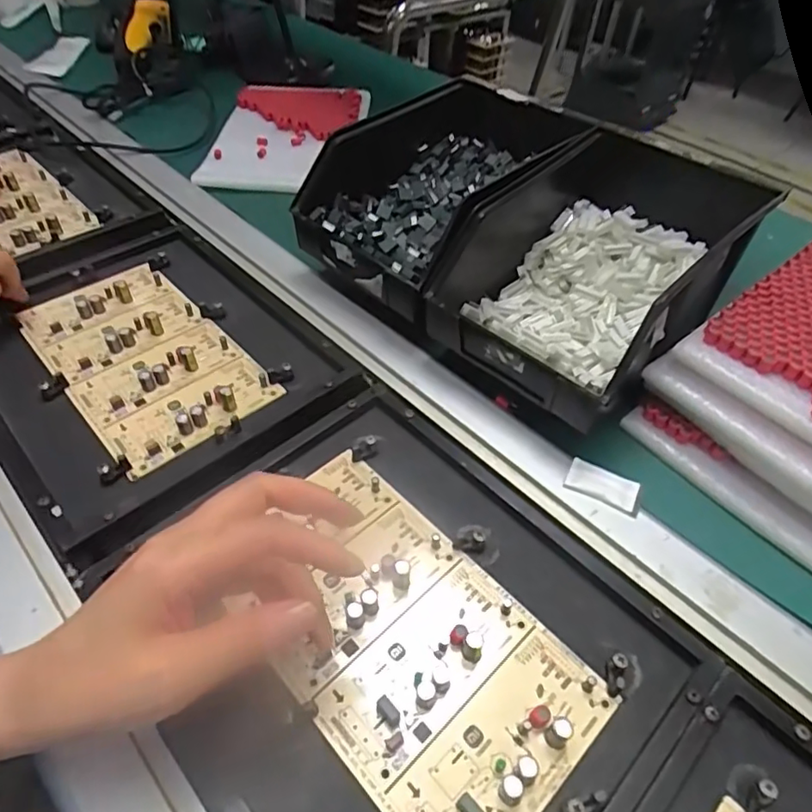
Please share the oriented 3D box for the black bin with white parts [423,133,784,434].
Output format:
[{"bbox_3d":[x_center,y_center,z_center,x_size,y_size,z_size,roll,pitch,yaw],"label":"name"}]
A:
[{"bbox_3d":[0.145,-0.105,0.452,0.164,0.112,0.241,35,56,26],"label":"black bin with white parts"}]

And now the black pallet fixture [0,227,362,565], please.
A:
[{"bbox_3d":[-0.210,-0.040,0.449,0.226,0.019,0.266,-35,60,-29],"label":"black pallet fixture"}]

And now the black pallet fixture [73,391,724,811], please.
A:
[{"bbox_3d":[-0.009,0.124,0.317,0.232,0.023,0.275,-34,60,-29],"label":"black pallet fixture"}]

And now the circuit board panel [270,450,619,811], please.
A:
[{"bbox_3d":[-0.006,0.124,0.317,0.119,0.017,0.213,-34,60,-29],"label":"circuit board panel"}]

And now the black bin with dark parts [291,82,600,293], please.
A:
[{"bbox_3d":[0.037,-0.193,0.519,0.250,0.108,0.170,-34,60,-28],"label":"black bin with dark parts"}]

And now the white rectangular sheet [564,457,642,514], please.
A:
[{"bbox_3d":[0.131,0.052,0.380,0.045,0.006,0.024,23,52,15],"label":"white rectangular sheet"}]

